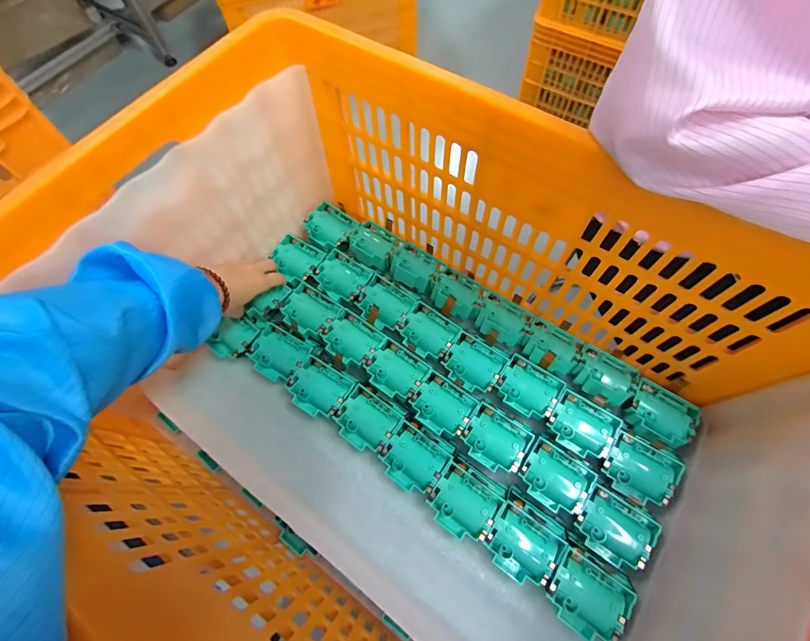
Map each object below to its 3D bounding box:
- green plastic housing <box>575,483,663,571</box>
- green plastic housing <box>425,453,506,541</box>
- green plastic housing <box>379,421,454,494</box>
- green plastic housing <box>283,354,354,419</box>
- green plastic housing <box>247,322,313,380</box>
[{"bbox_3d":[0.226,0.224,0.426,0.068,0.025,0.063,37,72,17],"label":"green plastic housing"},{"bbox_3d":[0.069,0.206,0.454,0.072,0.021,0.074,32,70,15],"label":"green plastic housing"},{"bbox_3d":[0.010,0.167,0.472,0.073,0.017,0.063,33,71,15],"label":"green plastic housing"},{"bbox_3d":[-0.108,0.091,0.512,0.071,0.034,0.064,28,69,13],"label":"green plastic housing"},{"bbox_3d":[-0.167,0.049,0.537,0.075,0.036,0.063,25,69,13],"label":"green plastic housing"}]

